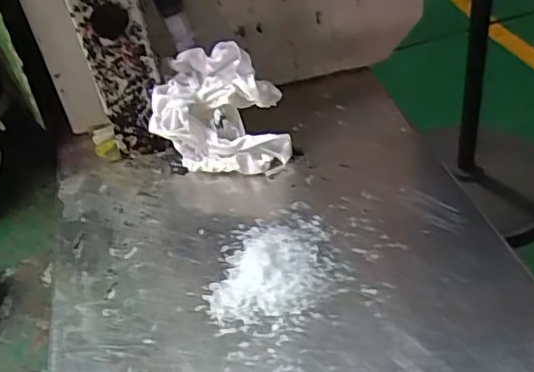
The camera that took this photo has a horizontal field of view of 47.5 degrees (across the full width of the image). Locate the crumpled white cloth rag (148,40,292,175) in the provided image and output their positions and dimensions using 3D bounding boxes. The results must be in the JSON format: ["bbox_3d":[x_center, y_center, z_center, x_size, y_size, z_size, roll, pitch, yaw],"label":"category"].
[{"bbox_3d":[-0.029,-0.046,0.375,0.083,0.067,0.042,5,42,16],"label":"crumpled white cloth rag"}]

